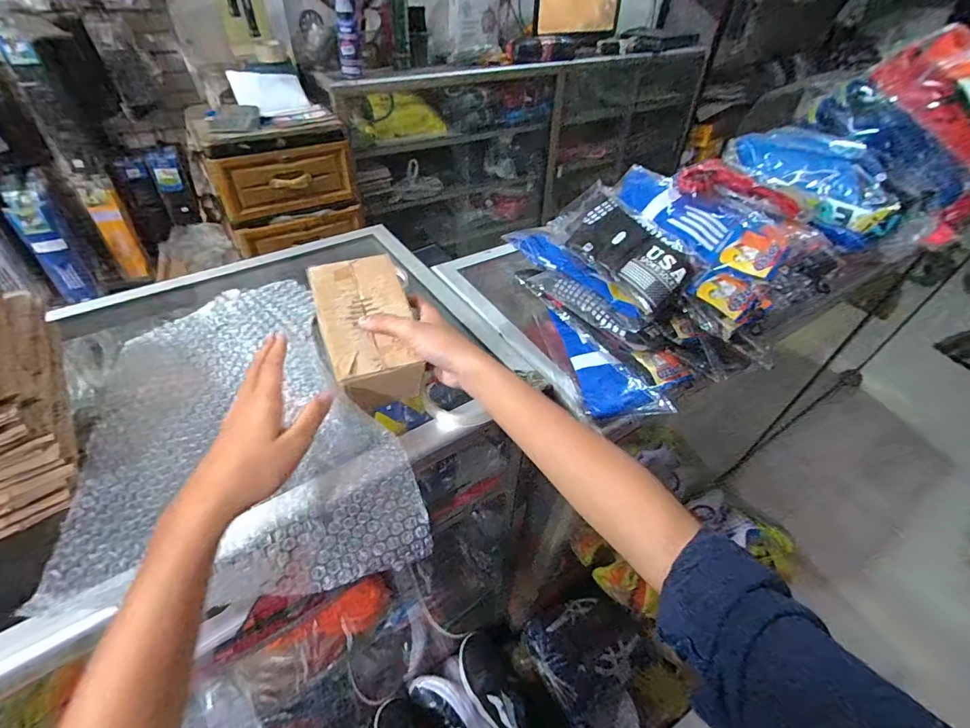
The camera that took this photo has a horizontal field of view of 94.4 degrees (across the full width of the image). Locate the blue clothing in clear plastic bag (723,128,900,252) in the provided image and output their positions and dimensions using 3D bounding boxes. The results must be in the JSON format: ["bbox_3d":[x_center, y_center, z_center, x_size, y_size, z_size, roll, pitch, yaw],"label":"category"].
[{"bbox_3d":[0.509,-0.295,0.700,0.067,0.105,0.259,-28,65,-28],"label":"blue clothing in clear plastic bag"}]

